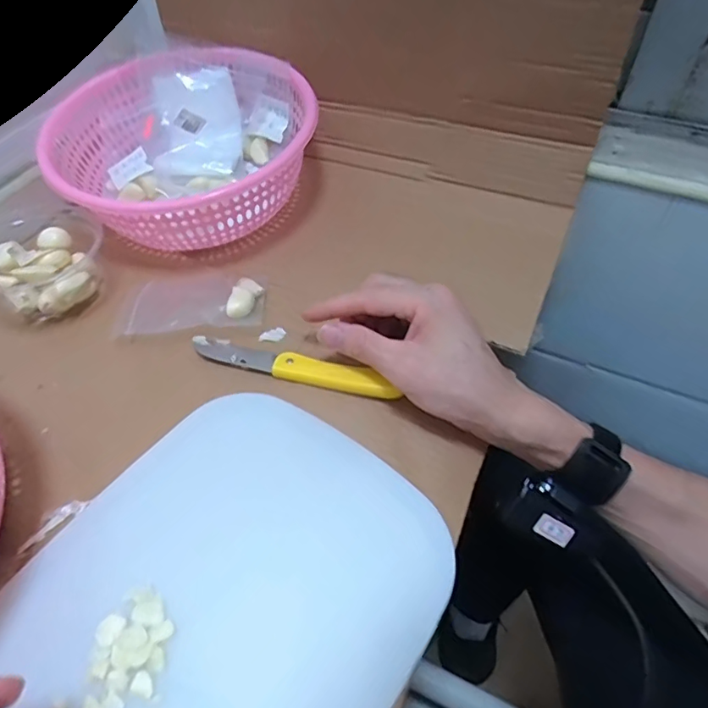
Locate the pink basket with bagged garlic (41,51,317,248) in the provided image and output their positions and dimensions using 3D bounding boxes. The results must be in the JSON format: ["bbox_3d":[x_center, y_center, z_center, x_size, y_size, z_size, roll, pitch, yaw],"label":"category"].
[{"bbox_3d":[-0.157,-0.195,0.521,0.229,0.094,0.224,0,51,1],"label":"pink basket with bagged garlic"}]

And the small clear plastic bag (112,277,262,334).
[{"bbox_3d":[-0.138,-0.045,0.454,0.119,0.017,0.065,-4,51,-2],"label":"small clear plastic bag"}]

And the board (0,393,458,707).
[{"bbox_3d":[-0.082,0.148,0.299,0.210,0.010,0.267,33,59,21],"label":"board"}]

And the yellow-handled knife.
[{"bbox_3d":[-0.048,0.007,0.404,0.162,0.013,0.023,12,52,10],"label":"yellow-handled knife"}]

